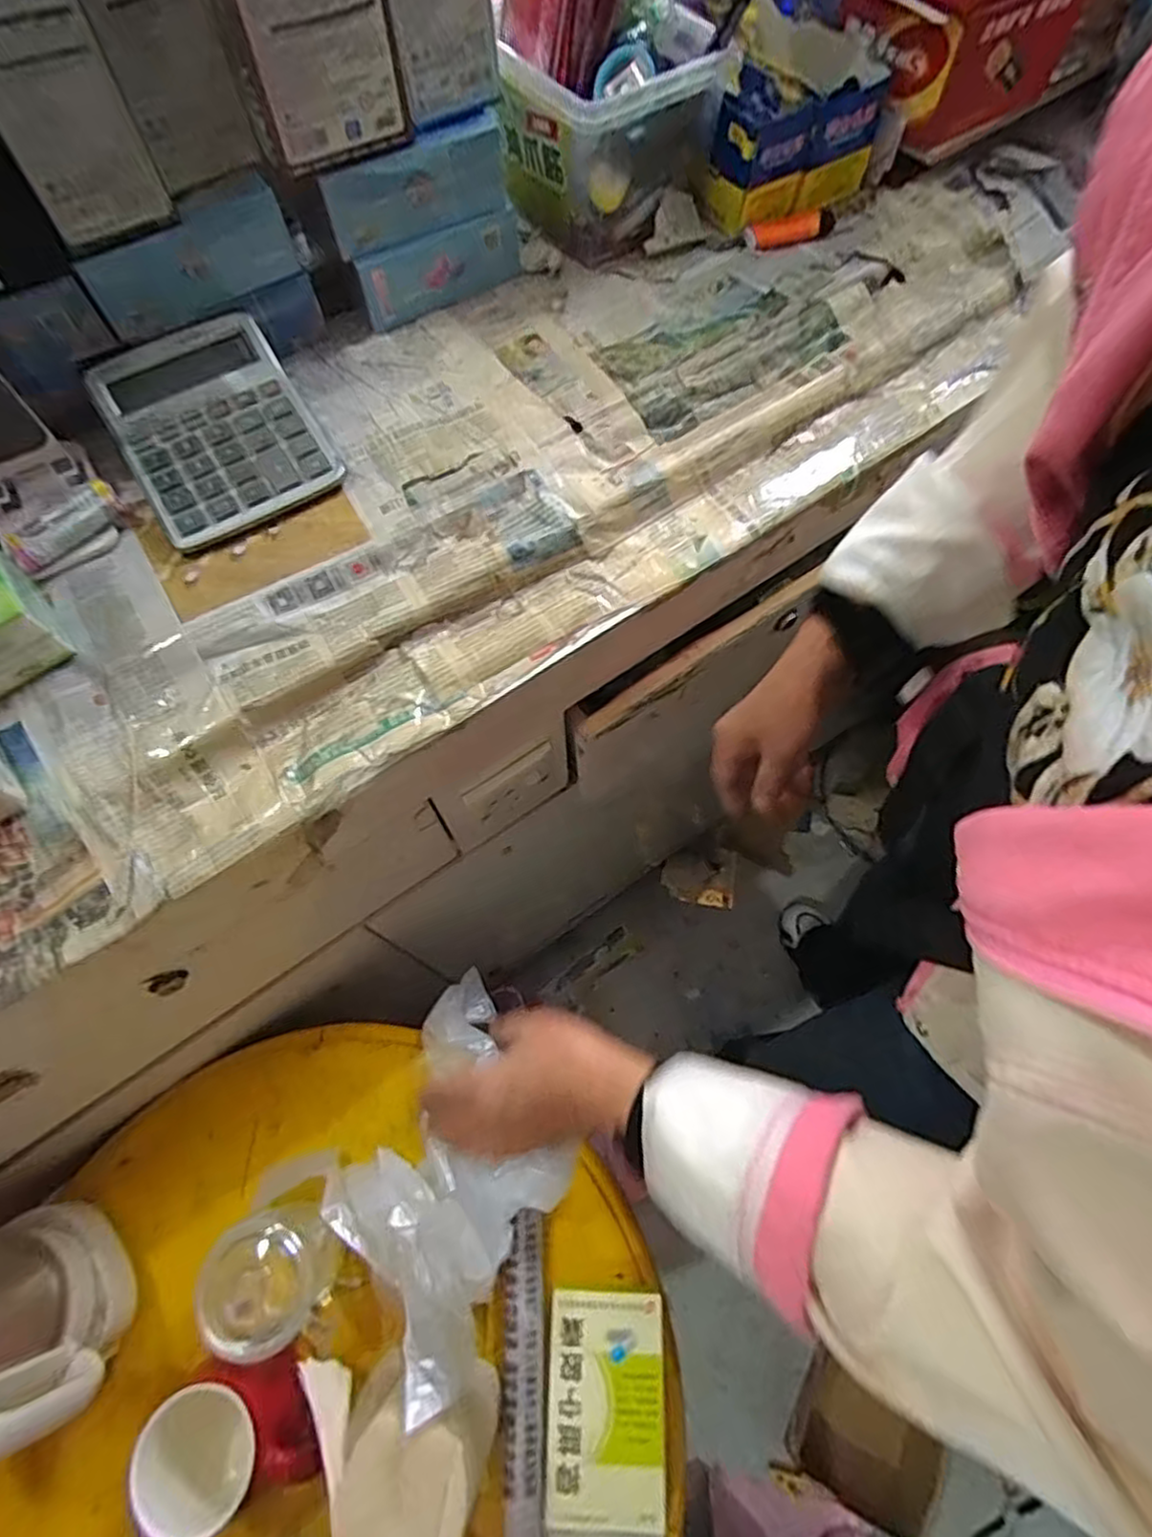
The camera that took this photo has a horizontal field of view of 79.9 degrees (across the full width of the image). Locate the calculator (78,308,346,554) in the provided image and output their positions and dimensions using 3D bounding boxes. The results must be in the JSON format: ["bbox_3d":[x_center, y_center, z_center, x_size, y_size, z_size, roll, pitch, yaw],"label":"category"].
[{"bbox_3d":[-0.267,-0.251,0.511,0.136,0.033,0.167,-31,74,-12],"label":"calculator"}]

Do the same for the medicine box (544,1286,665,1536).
[{"bbox_3d":[0.023,0.499,0.527,0.087,0.022,0.161,2,66,1],"label":"medicine box"}]

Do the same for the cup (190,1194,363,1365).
[{"bbox_3d":[-0.237,0.394,0.540,0.088,0.105,0.086,0,66,0],"label":"cup"}]

